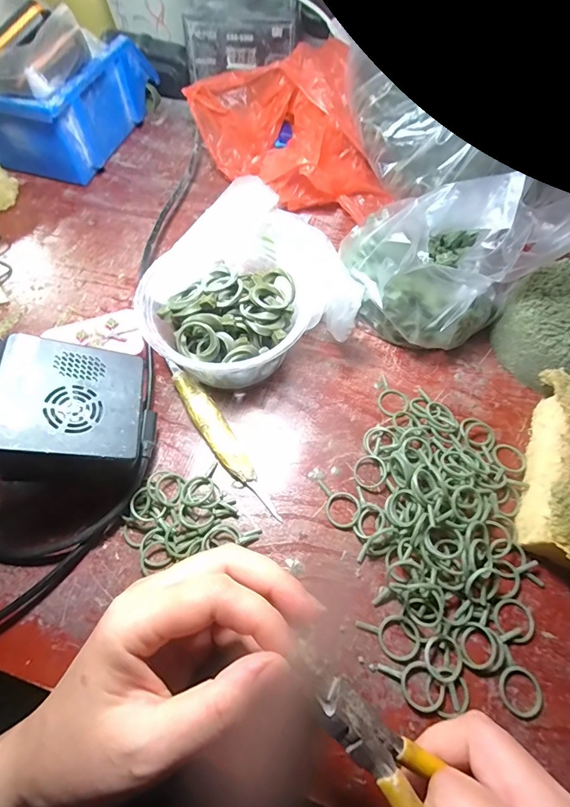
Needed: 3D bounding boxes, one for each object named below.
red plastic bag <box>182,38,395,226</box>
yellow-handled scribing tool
[{"bbox_3d":[0.003,-0.260,0.383,0.155,0.075,0.184,-18,64,-9],"label":"red plastic bag"},{"bbox_3d":[-0.047,0.023,0.274,0.019,0.011,0.136,-28,66,-14],"label":"yellow-handled scribing tool"}]

